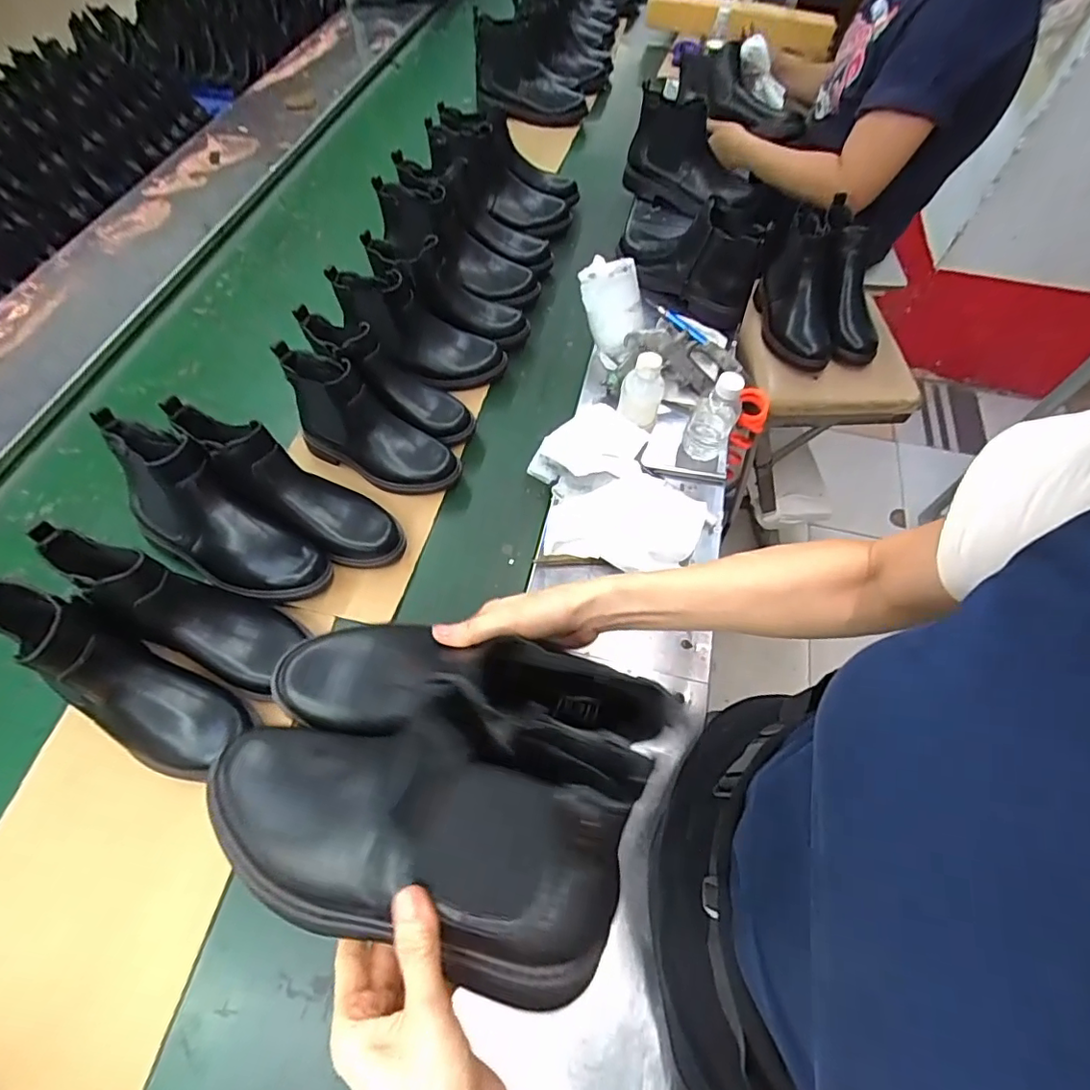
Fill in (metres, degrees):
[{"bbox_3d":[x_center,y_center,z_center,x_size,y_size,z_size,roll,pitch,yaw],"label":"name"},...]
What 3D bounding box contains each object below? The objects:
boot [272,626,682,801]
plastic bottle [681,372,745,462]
[{"bbox_3d":[-0.067,0.087,0.354,0.258,0.143,0.086,18,60,7],"label":"boot"},{"bbox_3d":[0.232,-0.178,0.749,0.060,0.131,0.050,24,62,12],"label":"plastic bottle"}]

